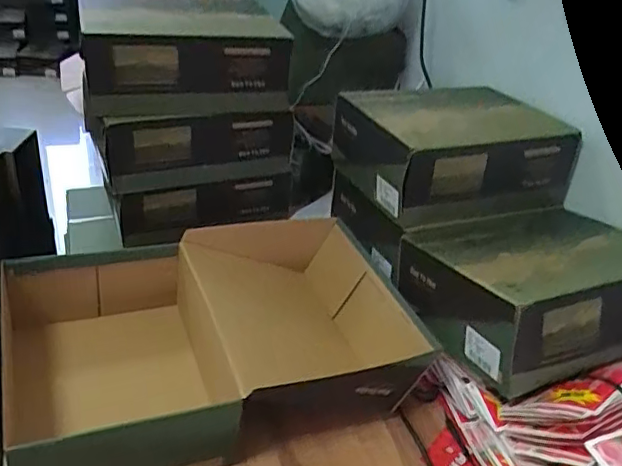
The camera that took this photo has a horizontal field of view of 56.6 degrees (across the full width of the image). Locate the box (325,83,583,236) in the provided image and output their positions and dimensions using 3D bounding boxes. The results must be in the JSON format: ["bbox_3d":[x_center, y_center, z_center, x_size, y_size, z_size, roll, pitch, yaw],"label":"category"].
[{"bbox_3d":[0.240,-0.152,1.000,0.344,0.131,0.279,-7,36,-21],"label":"box"}]

